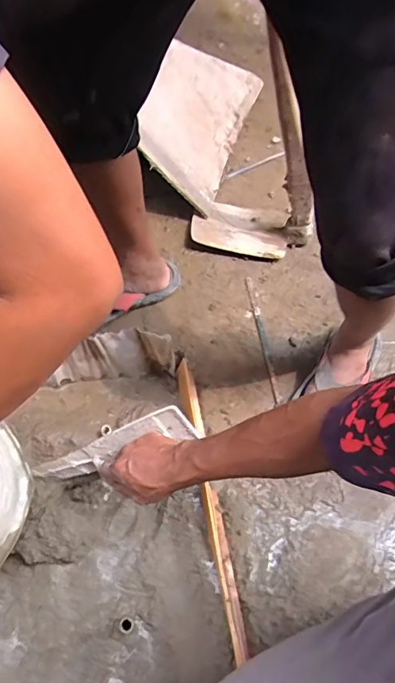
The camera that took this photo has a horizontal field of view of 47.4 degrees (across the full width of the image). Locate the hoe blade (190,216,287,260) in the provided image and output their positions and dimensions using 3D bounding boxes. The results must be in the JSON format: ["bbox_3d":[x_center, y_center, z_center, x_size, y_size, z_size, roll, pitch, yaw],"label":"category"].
[{"bbox_3d":[0.095,-0.243,1.047,0.221,0.017,0.081,14,57,5],"label":"hoe blade"}]

